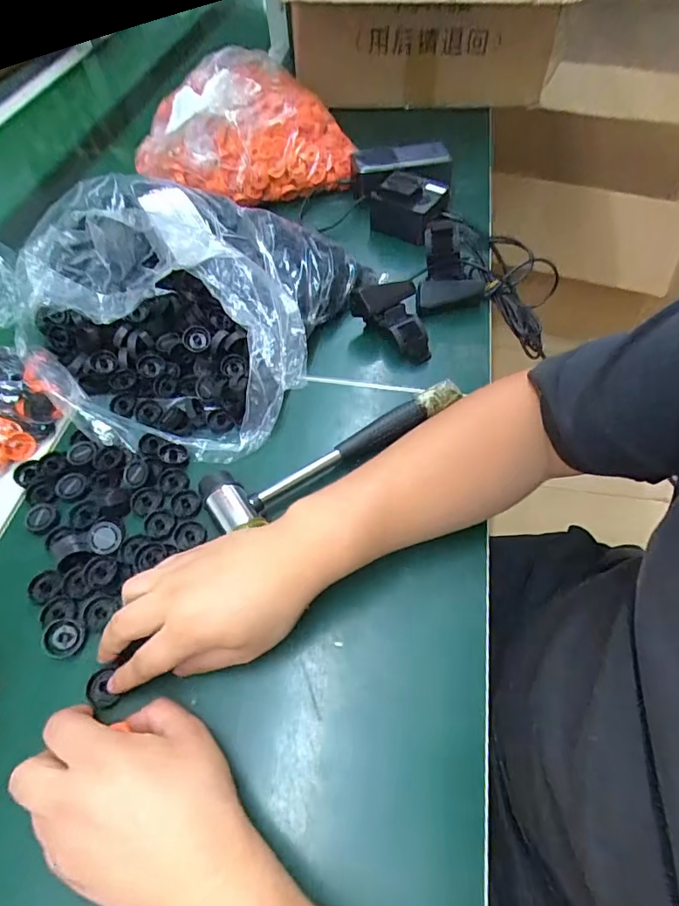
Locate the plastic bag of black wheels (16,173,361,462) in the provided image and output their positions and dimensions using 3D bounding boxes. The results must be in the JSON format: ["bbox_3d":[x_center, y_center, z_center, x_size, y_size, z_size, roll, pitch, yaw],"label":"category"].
[{"bbox_3d":[-0.151,-0.157,0.493,0.279,0.125,0.296,17,55,10],"label":"plastic bag of black wheels"}]

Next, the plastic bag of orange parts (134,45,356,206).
[{"bbox_3d":[-0.137,-0.461,0.702,0.295,0.103,0.222,-15,56,-7],"label":"plastic bag of orange parts"}]

